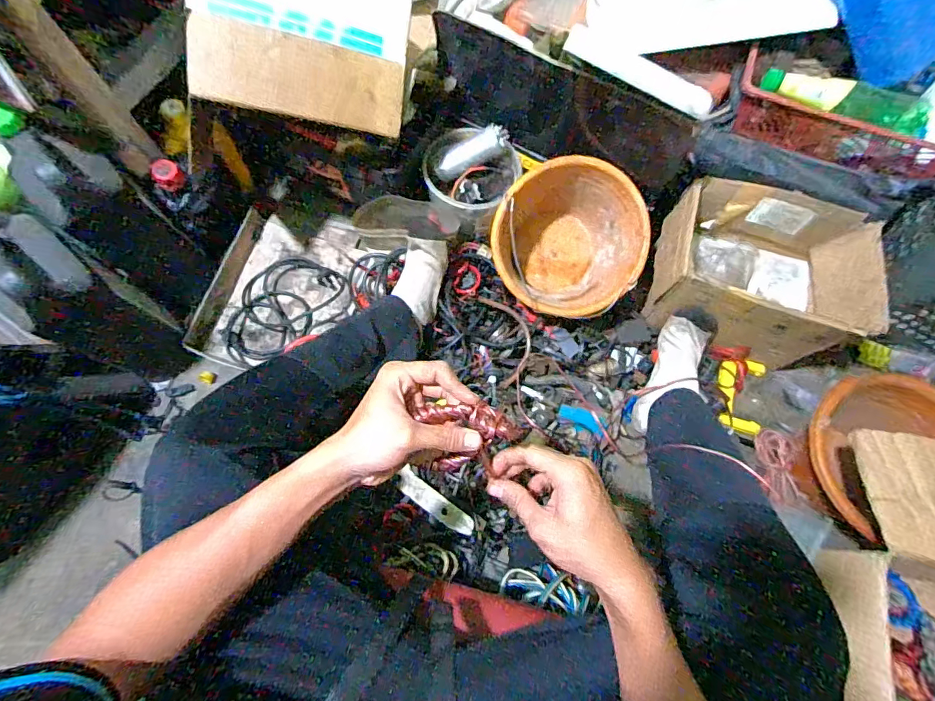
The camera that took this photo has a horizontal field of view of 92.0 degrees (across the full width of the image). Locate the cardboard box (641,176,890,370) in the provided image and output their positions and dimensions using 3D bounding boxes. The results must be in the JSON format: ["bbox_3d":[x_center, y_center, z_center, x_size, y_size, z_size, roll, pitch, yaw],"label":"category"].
[{"bbox_3d":[0.494,-0.135,0.778,0.319,0.154,0.234,17,73,4],"label":"cardboard box"}]

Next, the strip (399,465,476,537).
[{"bbox_3d":[-0.052,0.234,0.695,0.144,0.008,0.036,32,74,27],"label":"strip"}]

